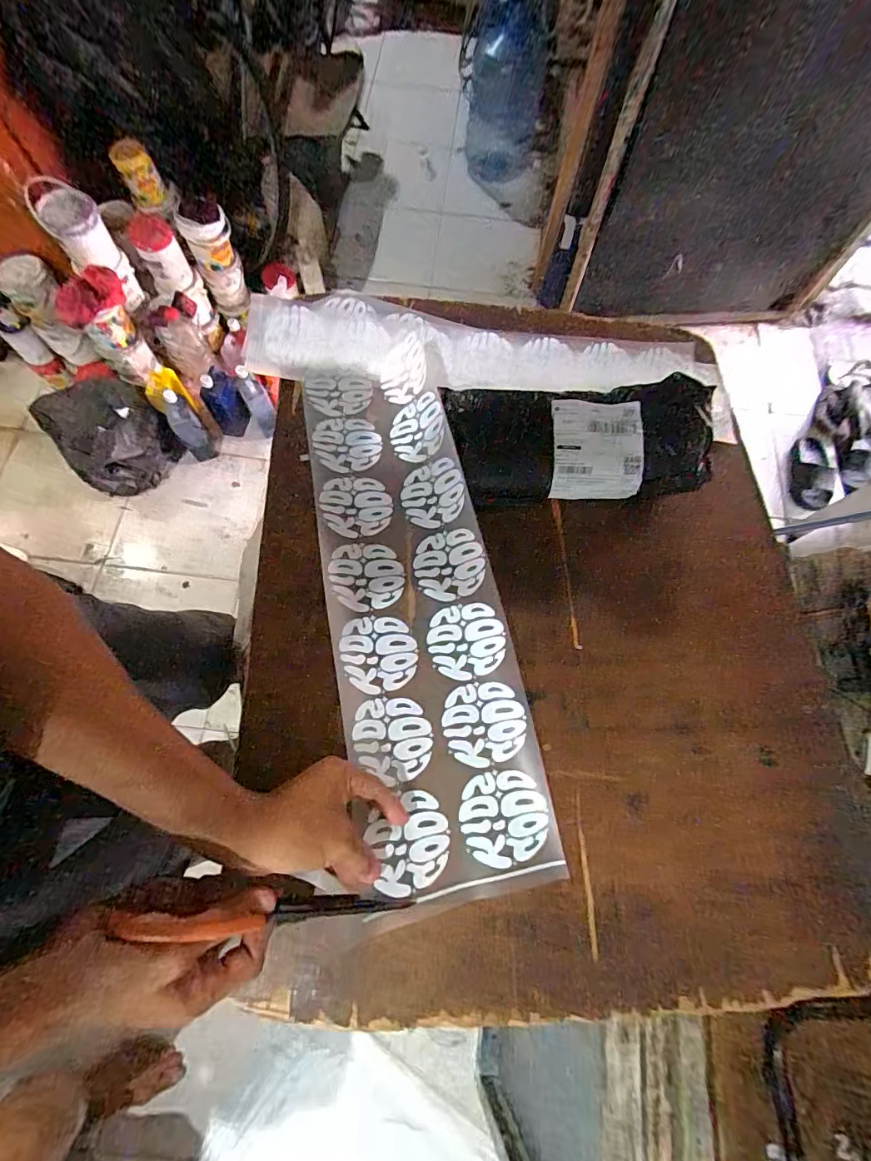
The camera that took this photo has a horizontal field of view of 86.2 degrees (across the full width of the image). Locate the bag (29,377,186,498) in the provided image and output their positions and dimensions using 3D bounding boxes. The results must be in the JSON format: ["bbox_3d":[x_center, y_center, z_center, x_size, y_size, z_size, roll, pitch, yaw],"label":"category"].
[{"bbox_3d":[-0.919,-0.398,1.349,0.293,0.187,0.271,-33,75,-12],"label":"bag"}]

